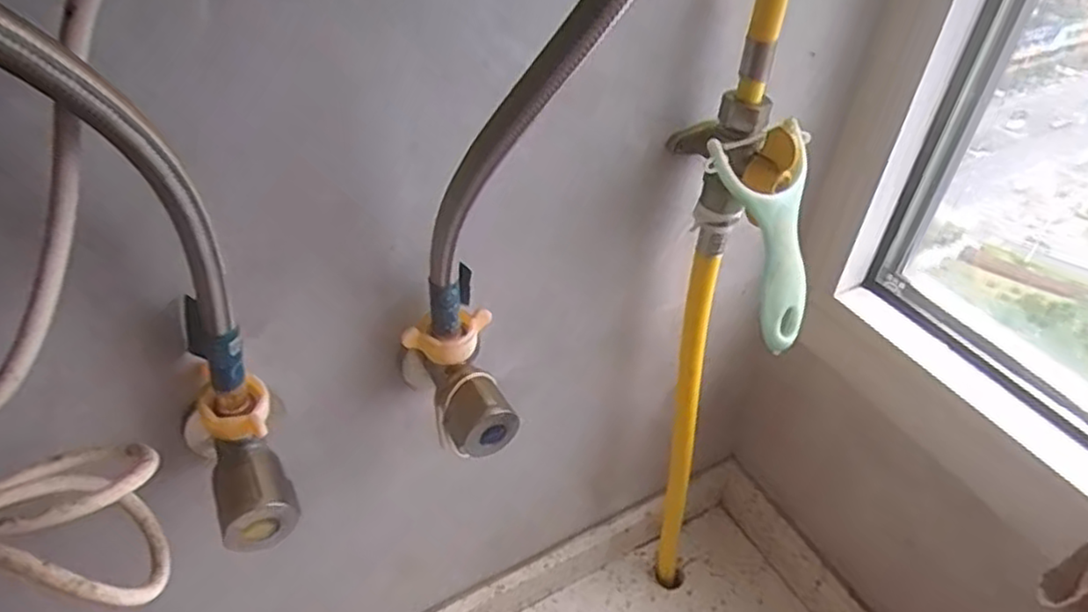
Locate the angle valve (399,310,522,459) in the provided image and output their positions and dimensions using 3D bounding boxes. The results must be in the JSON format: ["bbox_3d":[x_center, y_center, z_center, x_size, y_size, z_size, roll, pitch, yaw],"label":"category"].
[{"bbox_3d":[-0.045,0.039,0.364,0.045,0.055,0.069,-13,44,-17],"label":"angle valve"}]

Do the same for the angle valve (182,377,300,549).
[{"bbox_3d":[-0.138,0.068,0.317,0.036,0.053,0.067,-23,48,-26],"label":"angle valve"}]

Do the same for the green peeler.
[{"bbox_3d":[0.121,-0.033,0.367,0.059,0.117,0.023,-19,14,-22],"label":"green peeler"}]

